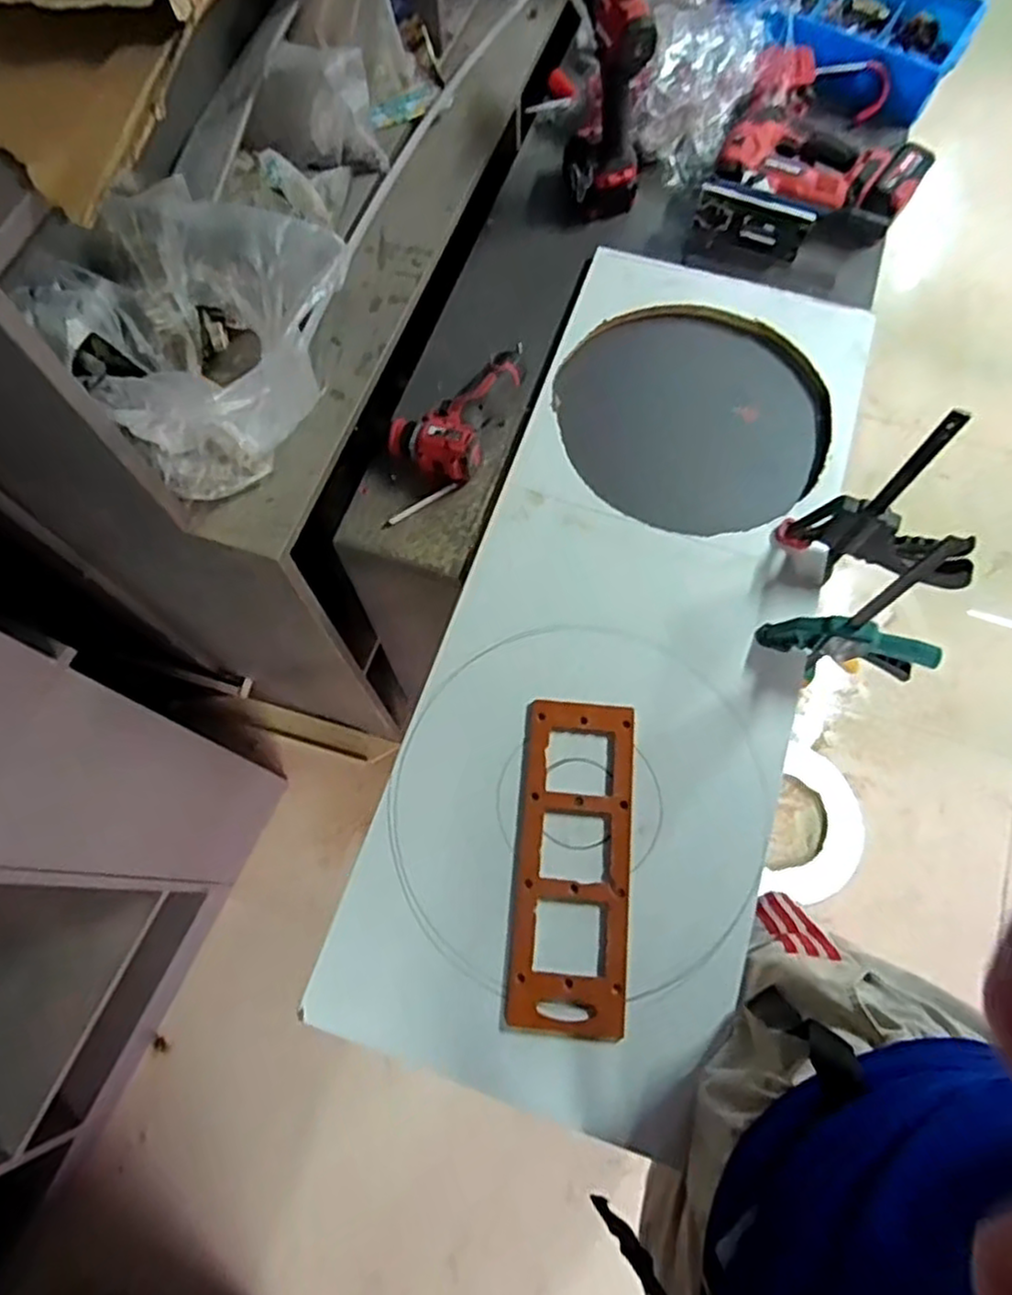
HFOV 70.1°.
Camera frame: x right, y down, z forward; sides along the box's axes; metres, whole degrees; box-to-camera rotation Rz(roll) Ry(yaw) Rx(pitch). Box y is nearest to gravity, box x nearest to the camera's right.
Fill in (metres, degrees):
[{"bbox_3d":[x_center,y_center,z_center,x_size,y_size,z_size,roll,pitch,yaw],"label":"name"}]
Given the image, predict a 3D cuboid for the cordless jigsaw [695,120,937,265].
[{"bbox_3d":[0.433,-0.654,1.028,0.258,0.075,0.217,27,72,11],"label":"cordless jigsaw"}]

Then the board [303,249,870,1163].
[{"bbox_3d":[0.146,-0.043,0.822,0.386,0.025,0.999,17,71,7],"label":"board"}]

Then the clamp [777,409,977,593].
[{"bbox_3d":[0.420,-0.142,0.743,0.199,0.234,0.046,18,71,8],"label":"clamp"}]

